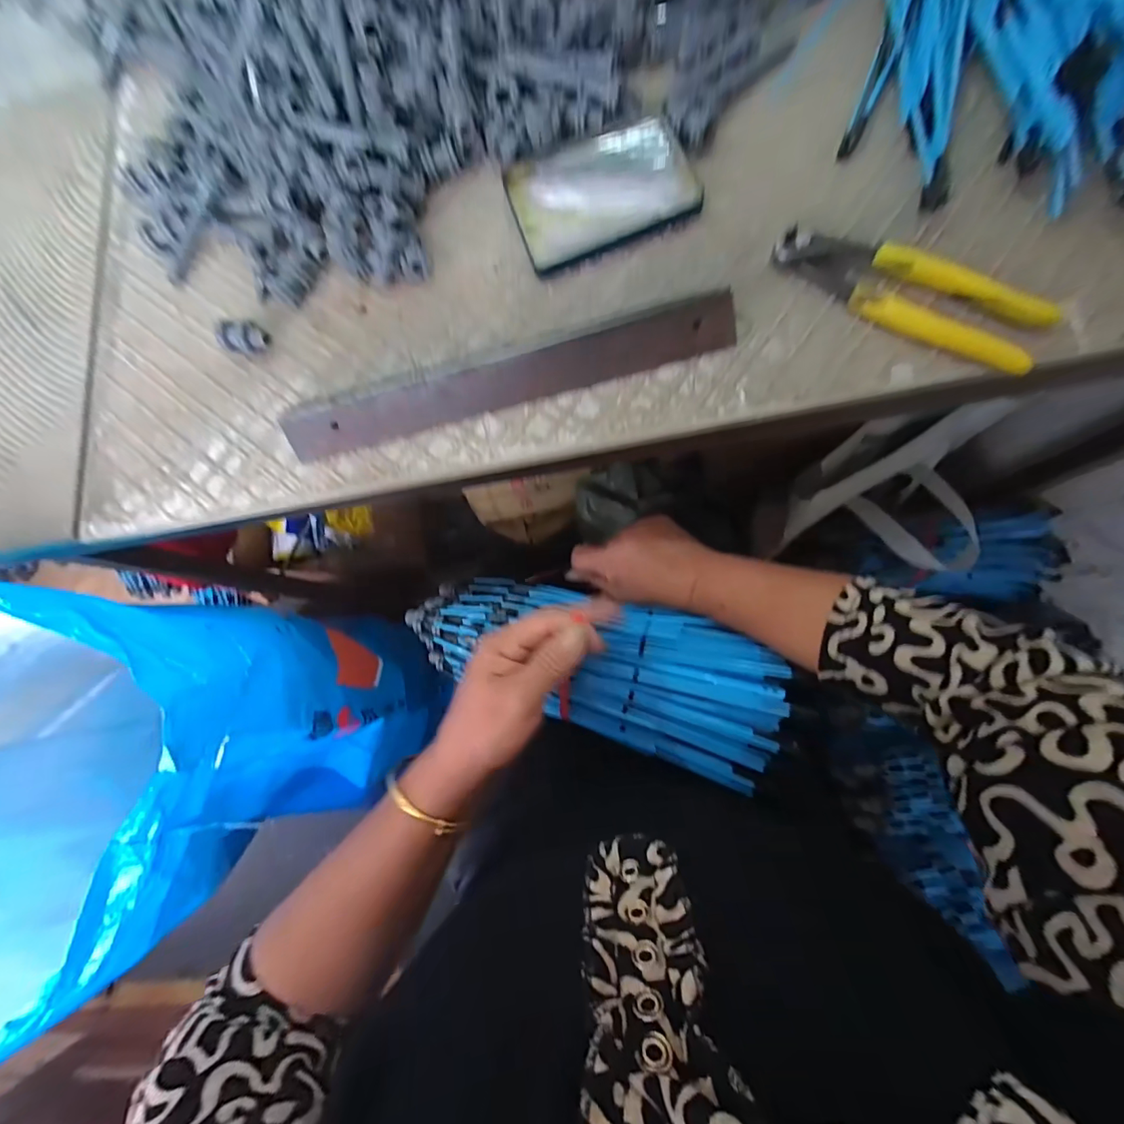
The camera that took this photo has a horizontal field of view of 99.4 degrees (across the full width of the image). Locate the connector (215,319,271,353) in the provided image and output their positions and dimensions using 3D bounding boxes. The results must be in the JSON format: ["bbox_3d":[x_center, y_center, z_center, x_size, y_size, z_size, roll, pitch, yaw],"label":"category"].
[{"bbox_3d":[-0.244,-0.172,0.369,0.037,0.023,0.020,13,82,10],"label":"connector"}]

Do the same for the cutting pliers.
[{"bbox_3d":[0.213,-0.171,0.299,0.161,0.023,0.048,32,86,12],"label":"cutting pliers"}]

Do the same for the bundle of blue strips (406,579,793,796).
[{"bbox_3d":[0.020,0.075,0.393,0.295,0.069,0.117,15,85,21],"label":"bundle of blue strips"}]

